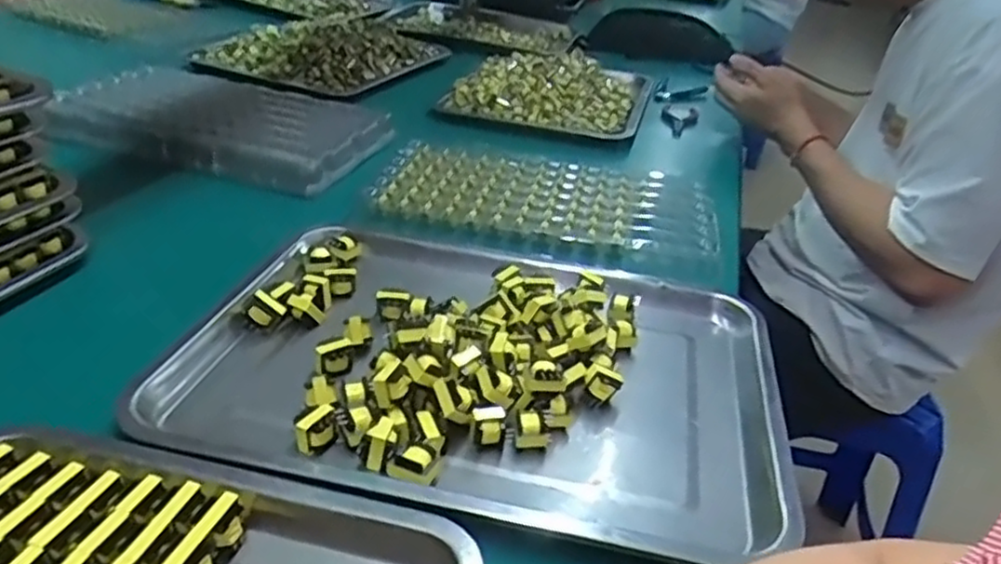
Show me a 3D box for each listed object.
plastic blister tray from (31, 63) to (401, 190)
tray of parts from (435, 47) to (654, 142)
[{"bbox_3d":[-0.324,-0.193,0.853,0.357,0.024,0.221,12,30,7],"label":"plastic blister tray"},{"bbox_3d":[0.088,-0.312,1.135,0.270,0.043,0.381,13,30,9],"label":"tray of parts"}]

